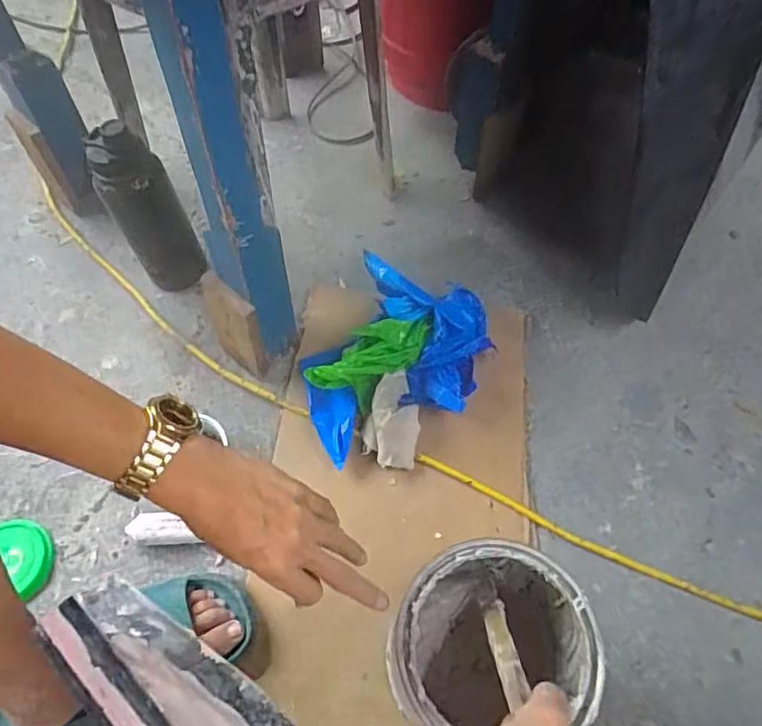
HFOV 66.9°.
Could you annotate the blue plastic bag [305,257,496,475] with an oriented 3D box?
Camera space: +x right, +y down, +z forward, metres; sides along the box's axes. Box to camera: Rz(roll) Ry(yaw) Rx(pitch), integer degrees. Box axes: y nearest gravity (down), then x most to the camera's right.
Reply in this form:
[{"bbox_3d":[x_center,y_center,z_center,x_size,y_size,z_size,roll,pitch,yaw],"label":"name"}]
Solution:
[{"bbox_3d":[0.016,0.000,0.757,0.212,0.111,0.277,28,63,16],"label":"blue plastic bag"}]

